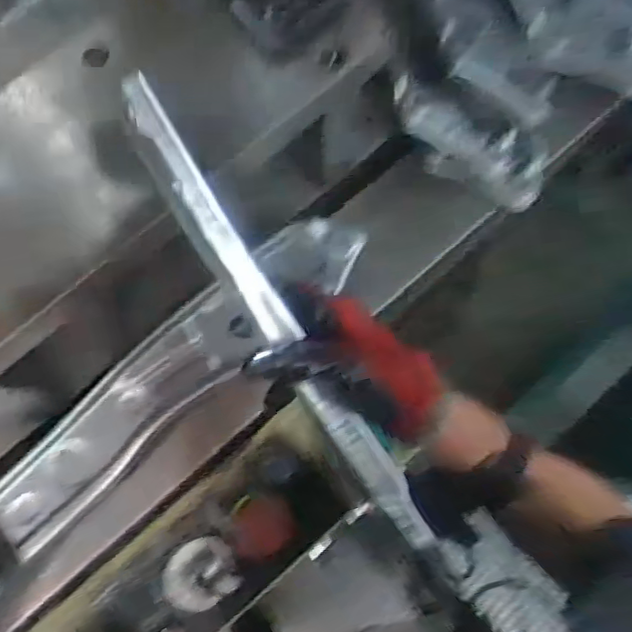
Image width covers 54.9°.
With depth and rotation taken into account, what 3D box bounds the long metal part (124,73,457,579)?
[{"bbox_3d":[-0.018,0.015,0.396,0.029,0.039,0.357,-34,97,-5],"label":"long metal part"}]

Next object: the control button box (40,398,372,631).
[{"bbox_3d":[-0.149,0.283,0.623,0.375,0.071,0.130,-41,81,-6],"label":"control button box"}]

